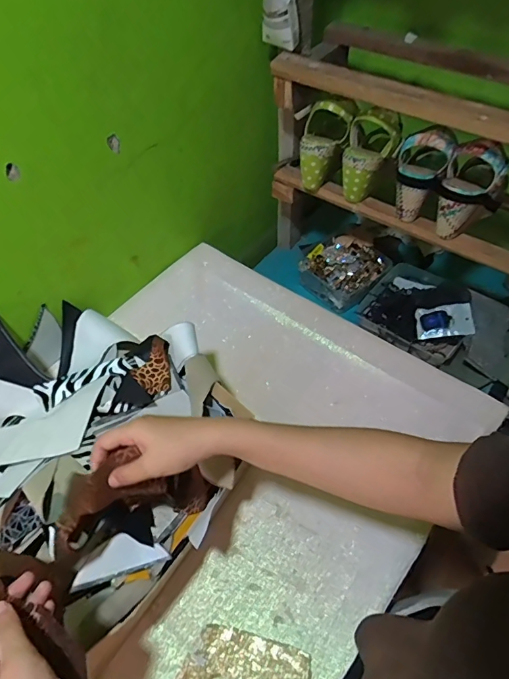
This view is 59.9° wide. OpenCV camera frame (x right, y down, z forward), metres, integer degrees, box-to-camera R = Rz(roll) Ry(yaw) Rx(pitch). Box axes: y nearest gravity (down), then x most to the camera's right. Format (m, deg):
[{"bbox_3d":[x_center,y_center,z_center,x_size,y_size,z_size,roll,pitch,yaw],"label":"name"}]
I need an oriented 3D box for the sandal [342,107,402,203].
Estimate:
[{"bbox_3d":[0.193,-0.309,0.743,0.083,0.139,0.074,14,54,12],"label":"sandal"}]

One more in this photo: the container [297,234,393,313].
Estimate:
[{"bbox_3d":[0.195,-0.150,0.976,0.160,0.070,0.145,36,61,26],"label":"container"}]

